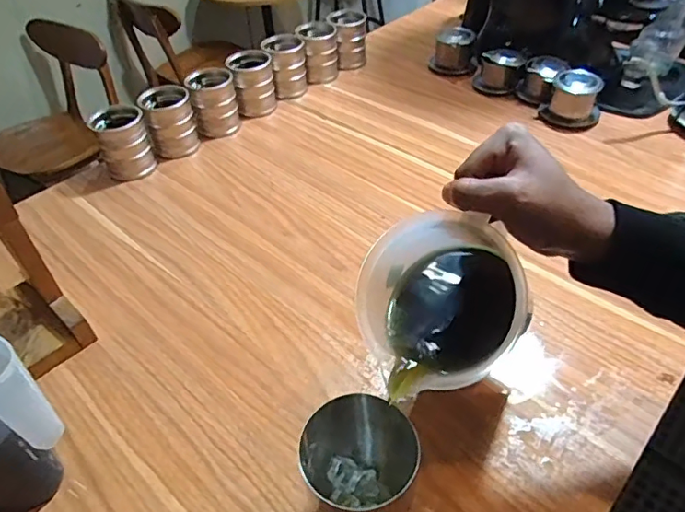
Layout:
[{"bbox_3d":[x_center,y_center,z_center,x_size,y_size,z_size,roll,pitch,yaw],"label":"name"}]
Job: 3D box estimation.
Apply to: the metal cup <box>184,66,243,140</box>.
[{"bbox_3d":[-0.213,-0.253,0.861,0.077,0.093,0.066,-10,44,-6],"label":"metal cup"}]

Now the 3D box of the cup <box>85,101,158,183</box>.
[{"bbox_3d":[-0.330,-0.173,0.786,0.070,0.089,0.075,-2,44,2],"label":"cup"}]

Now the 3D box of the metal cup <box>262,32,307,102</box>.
[{"bbox_3d":[-0.103,-0.344,0.945,0.068,0.094,0.072,-2,44,2],"label":"metal cup"}]

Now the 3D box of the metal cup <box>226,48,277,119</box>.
[{"bbox_3d":[-0.155,-0.299,0.904,0.071,0.095,0.071,-2,44,2],"label":"metal cup"}]

